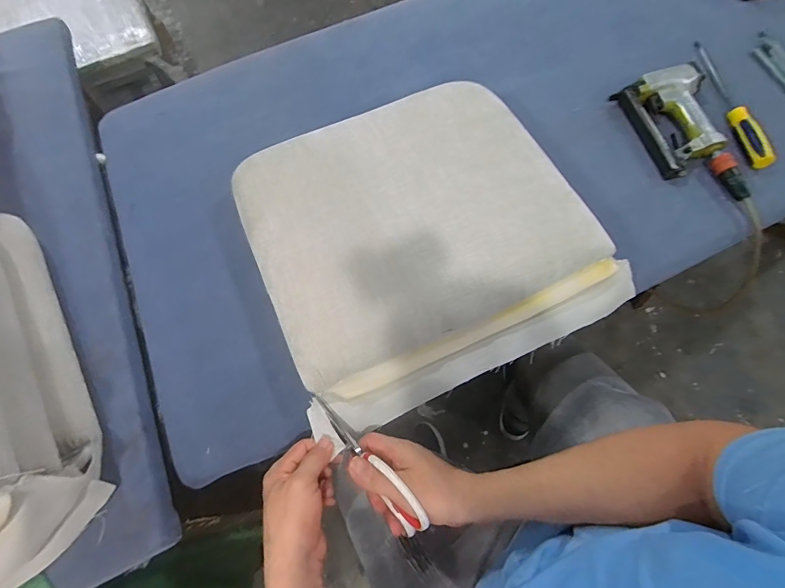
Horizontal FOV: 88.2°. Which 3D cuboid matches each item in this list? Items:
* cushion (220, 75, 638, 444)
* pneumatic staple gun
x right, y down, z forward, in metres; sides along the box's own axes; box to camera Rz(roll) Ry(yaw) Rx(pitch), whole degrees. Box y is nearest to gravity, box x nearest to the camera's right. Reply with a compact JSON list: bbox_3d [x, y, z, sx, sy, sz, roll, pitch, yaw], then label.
[{"bbox_3d":[0.033,-0.085,0.568,0.430,0.083,0.411,-25,66,-8],"label":"cushion"},{"bbox_3d":[0.455,-0.249,0.631,0.130,0.050,0.245,-11,65,-2],"label":"pneumatic staple gun"}]

